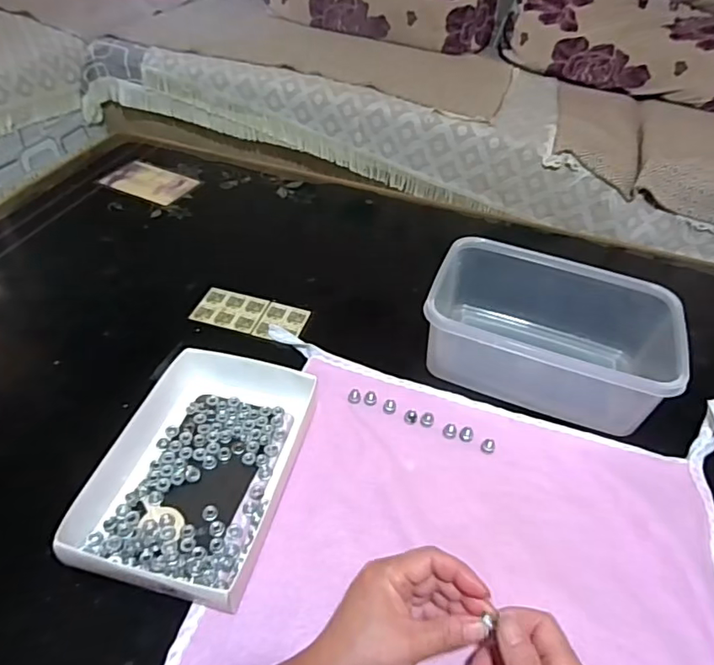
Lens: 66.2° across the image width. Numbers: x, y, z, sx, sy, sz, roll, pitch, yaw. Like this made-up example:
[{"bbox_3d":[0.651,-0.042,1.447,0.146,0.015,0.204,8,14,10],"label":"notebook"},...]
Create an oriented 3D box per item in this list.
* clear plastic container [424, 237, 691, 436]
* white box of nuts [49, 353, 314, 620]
[{"bbox_3d":[0.201,-0.009,0.576,0.238,0.088,0.167,18,44,14],"label":"clear plastic container"},{"bbox_3d":[-0.127,0.107,0.458,0.132,0.038,0.213,12,43,8],"label":"white box of nuts"}]

